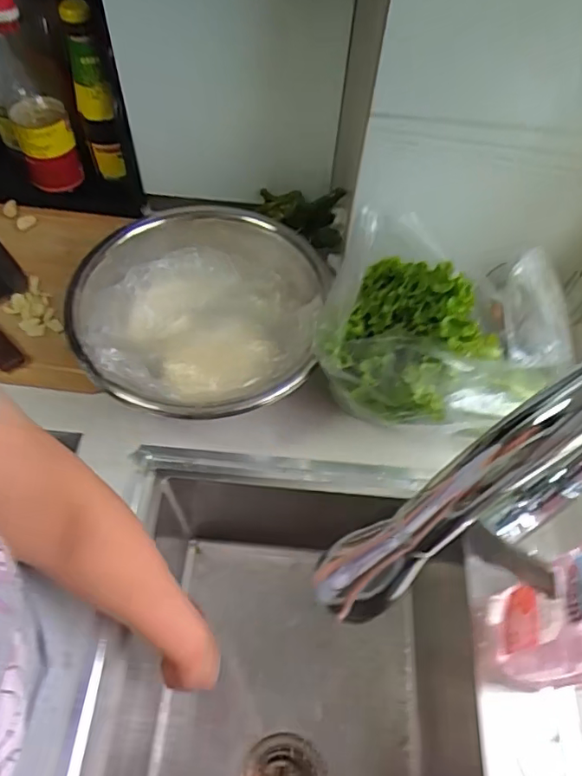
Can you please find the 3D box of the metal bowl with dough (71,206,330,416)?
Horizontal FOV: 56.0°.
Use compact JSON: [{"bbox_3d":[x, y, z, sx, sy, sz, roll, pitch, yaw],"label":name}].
[{"bbox_3d":[-0.113,-0.090,0.689,0.292,0.101,0.318,2,58,-3],"label":"metal bowl with dough"}]

